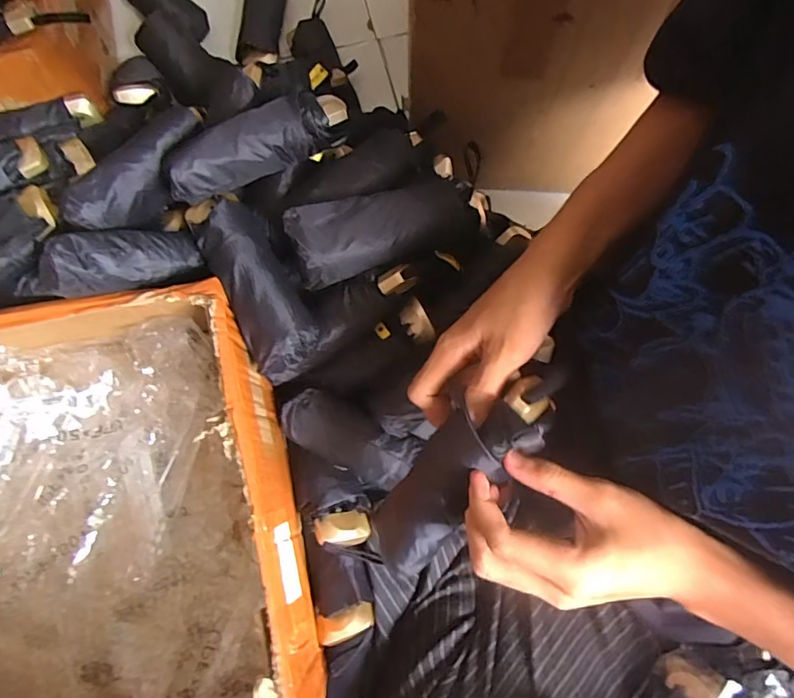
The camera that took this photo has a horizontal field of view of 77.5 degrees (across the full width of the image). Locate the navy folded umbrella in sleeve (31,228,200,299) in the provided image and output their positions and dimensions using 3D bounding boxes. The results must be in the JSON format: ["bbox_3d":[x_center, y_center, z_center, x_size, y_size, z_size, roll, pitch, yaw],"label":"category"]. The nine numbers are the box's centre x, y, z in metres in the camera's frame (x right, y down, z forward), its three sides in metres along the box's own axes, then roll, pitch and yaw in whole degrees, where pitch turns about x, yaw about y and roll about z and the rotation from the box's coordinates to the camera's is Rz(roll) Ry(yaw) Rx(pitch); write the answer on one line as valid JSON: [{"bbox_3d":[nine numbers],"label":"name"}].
[{"bbox_3d":[-0.236,-0.075,0.428,0.124,0.046,0.051,-22,72,-39],"label":"navy folded umbrella in sleeve"}]

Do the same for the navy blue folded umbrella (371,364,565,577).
[{"bbox_3d":[0.038,0.080,0.319,0.051,0.029,0.179,43,113,12],"label":"navy blue folded umbrella"}]

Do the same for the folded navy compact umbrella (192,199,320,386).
[{"bbox_3d":[-0.124,-0.054,0.450,0.062,0.070,0.153,-28,75,-7],"label":"folded navy compact umbrella"}]

